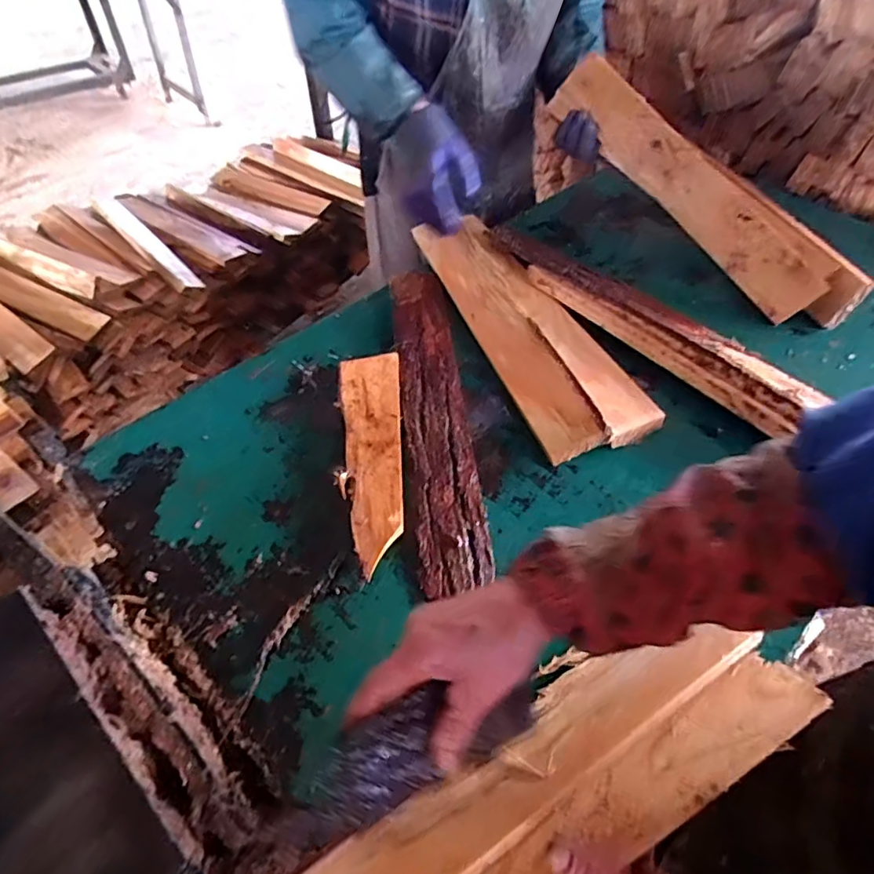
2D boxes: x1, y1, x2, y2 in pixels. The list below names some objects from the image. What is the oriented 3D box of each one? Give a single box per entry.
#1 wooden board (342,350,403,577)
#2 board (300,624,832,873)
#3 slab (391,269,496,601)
[{"bbox_3d":[-0.068,0.014,0.616,0.067,0.022,0.286,-5,51,-4],"label":"wooden board"},{"bbox_3d":[0.058,0.267,0.387,0.477,0.026,0.113,-24,54,-19],"label":"board"},{"bbox_3d":[-0.003,-0.044,0.660,0.083,0.021,0.472,-4,51,-3],"label":"slab"}]

